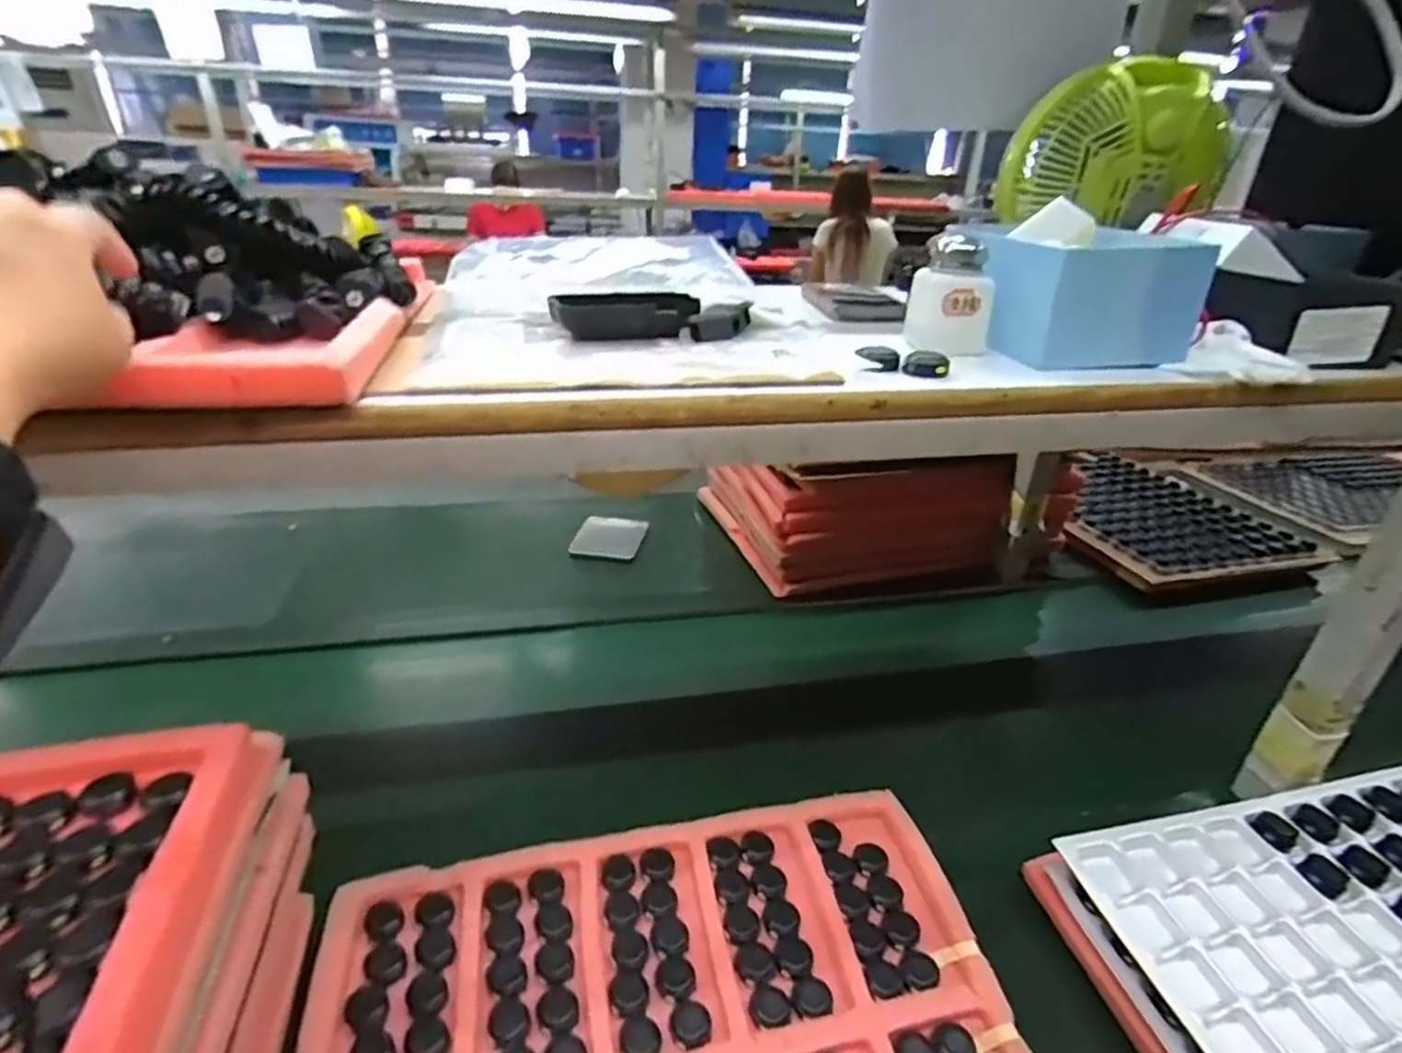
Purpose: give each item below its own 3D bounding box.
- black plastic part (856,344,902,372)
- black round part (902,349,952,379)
[{"bbox_3d":[0.123,-0.117,0.490,0.030,0.017,0.020,9,28,13],"label":"black plastic part"},{"bbox_3d":[0.154,-0.111,0.481,0.030,0.015,0.015,12,29,18],"label":"black round part"}]

